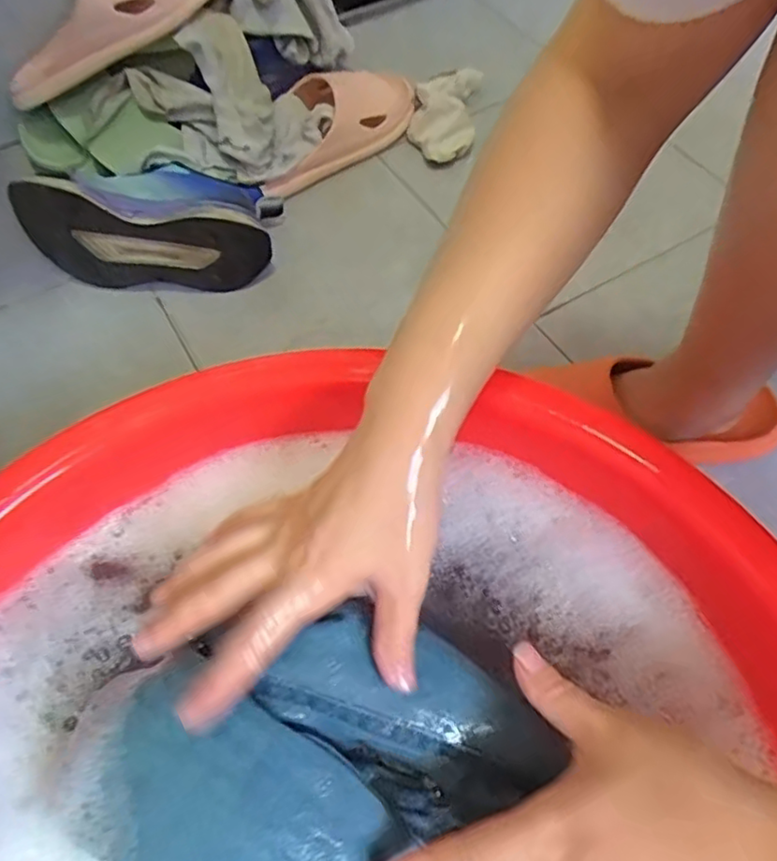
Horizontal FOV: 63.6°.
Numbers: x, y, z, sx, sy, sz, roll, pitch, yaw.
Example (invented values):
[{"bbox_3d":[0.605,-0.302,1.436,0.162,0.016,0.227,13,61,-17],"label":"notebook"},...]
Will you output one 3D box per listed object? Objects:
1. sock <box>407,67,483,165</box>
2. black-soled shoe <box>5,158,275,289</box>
[{"bbox_3d":[0.065,-0.373,0.733,0.074,0.036,0.149,5,59,4],"label":"sock"},{"bbox_3d":[-0.224,-0.203,0.615,0.218,0.108,0.104,3,59,3],"label":"black-soled shoe"}]

